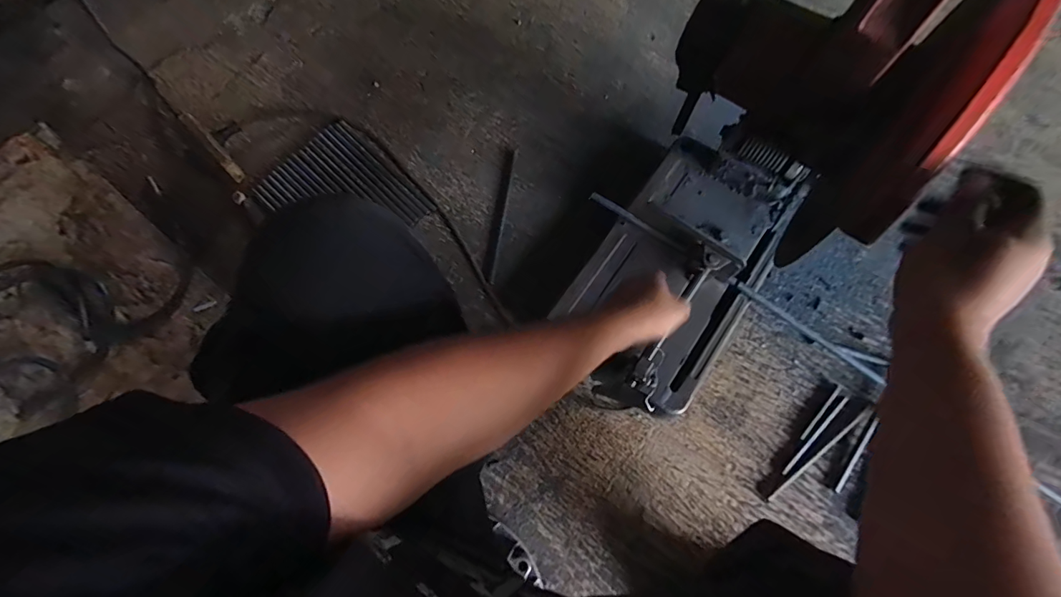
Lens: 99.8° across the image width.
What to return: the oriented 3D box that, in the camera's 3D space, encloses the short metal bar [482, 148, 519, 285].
[{"bbox_3d":[-0.057,-0.158,0.833,0.023,0.008,0.273,9,73,3],"label":"short metal bar"}]

